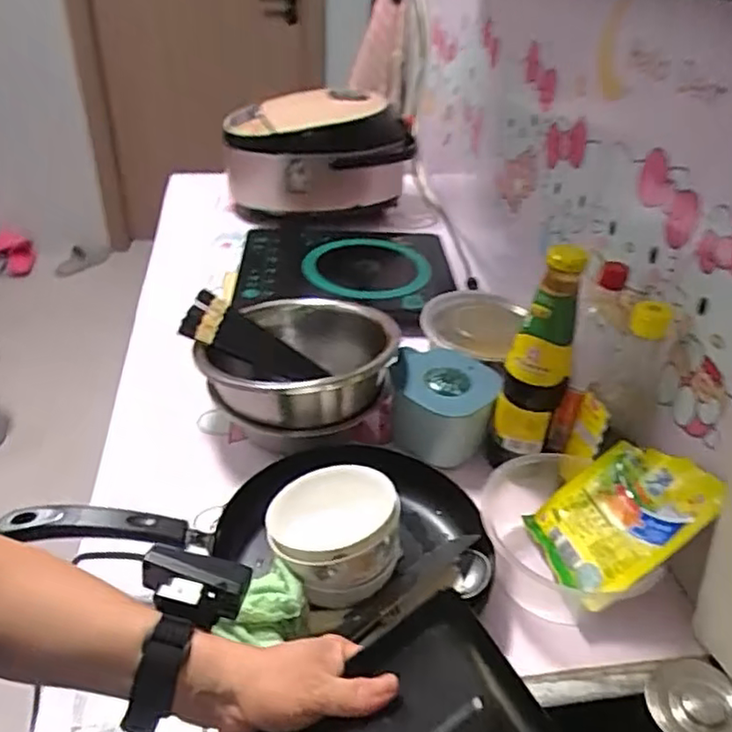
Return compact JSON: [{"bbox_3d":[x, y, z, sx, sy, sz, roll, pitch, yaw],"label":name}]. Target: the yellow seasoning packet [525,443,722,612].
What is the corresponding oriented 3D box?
[{"bbox_3d":[0.228,0.134,0.597,0.153,0.024,0.124,-46,34,6],"label":"yellow seasoning packet"}]

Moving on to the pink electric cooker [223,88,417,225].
[{"bbox_3d":[-0.092,-0.406,1.227,0.330,0.192,0.242,2,36,-2],"label":"pink electric cooker"}]

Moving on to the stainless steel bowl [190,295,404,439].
[{"bbox_3d":[-0.079,-0.010,0.754,0.205,0.085,0.210,4,36,0],"label":"stainless steel bowl"}]

